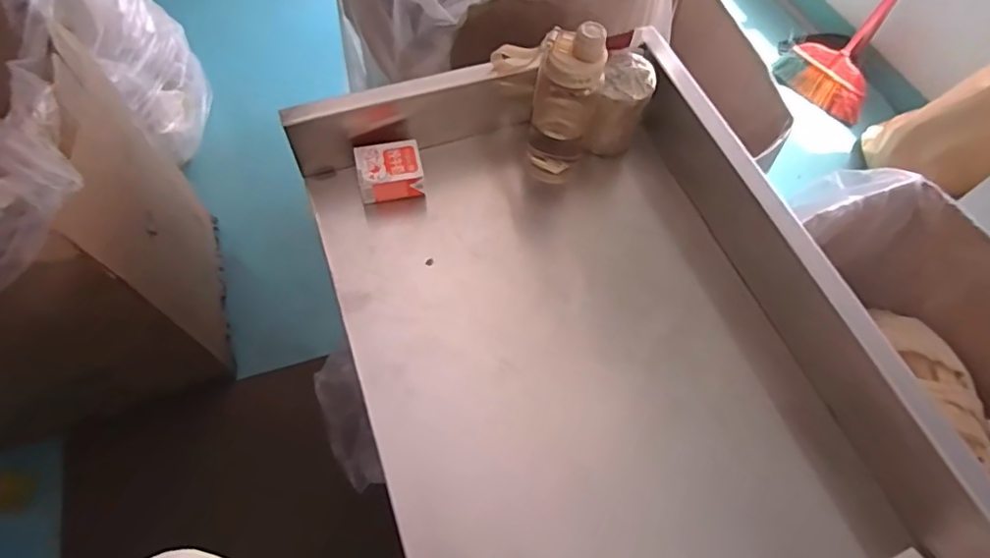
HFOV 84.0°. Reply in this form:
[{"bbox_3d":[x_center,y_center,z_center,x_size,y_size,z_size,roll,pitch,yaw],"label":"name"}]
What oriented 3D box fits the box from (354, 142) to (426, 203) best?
[{"bbox_3d":[-0.143,-0.146,0.751,0.088,0.041,0.067,-12,63,-9],"label":"box"}]

